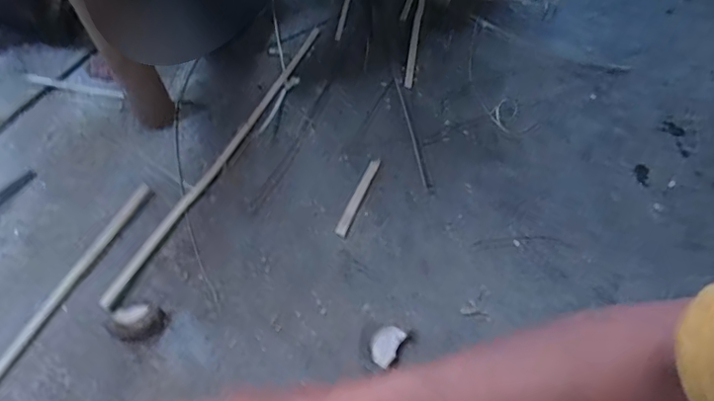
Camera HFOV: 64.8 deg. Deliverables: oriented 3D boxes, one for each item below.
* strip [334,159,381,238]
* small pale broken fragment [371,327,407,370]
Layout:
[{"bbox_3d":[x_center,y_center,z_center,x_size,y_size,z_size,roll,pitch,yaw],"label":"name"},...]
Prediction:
[{"bbox_3d":[0.002,-0.008,0.830,0.018,0.005,0.143,19,55,9],"label":"strip"},{"bbox_3d":[0.035,0.176,0.689,0.033,0.013,0.049,27,56,14],"label":"small pale broken fragment"}]

